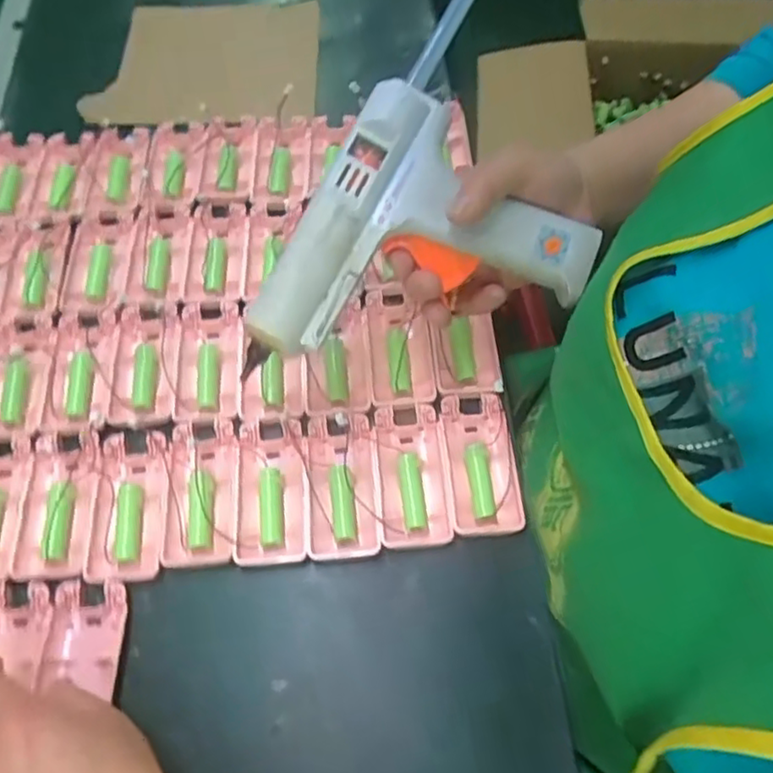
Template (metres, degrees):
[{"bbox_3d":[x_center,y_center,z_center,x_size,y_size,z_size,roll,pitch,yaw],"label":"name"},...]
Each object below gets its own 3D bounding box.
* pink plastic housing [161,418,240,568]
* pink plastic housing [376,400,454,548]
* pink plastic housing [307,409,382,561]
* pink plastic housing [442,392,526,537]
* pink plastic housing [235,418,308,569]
[{"bbox_3d":[-0.119,0.066,0.426,0.047,0.014,0.094,-3,62,0],"label":"pink plastic housing"},{"bbox_3d":[0.016,0.055,0.432,0.042,0.011,0.095,-5,62,-1],"label":"pink plastic housing"},{"bbox_3d":[-0.028,0.060,0.427,0.044,0.019,0.096,-4,62,-1],"label":"pink plastic housing"},{"bbox_3d":[0.061,0.048,0.432,0.044,0.012,0.095,-4,62,-1],"label":"pink plastic housing"},{"bbox_3d":[-0.075,0.065,0.429,0.043,0.012,0.096,-5,62,-1],"label":"pink plastic housing"}]

